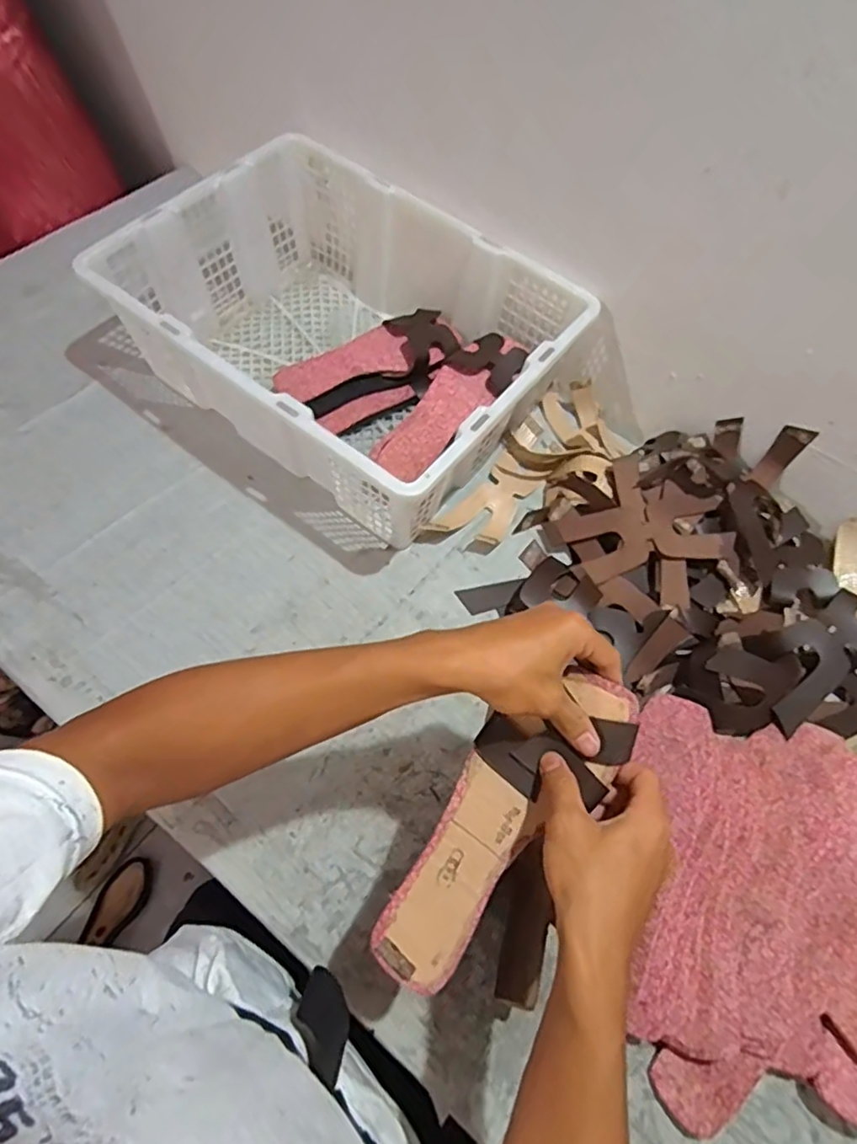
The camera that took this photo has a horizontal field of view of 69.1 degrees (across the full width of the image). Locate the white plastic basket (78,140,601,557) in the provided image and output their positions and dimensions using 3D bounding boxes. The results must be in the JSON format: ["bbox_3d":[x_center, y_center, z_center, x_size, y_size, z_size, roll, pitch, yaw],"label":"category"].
[{"bbox_3d":[-0.094,-0.282,0.744,0.466,0.155,0.349,36,66,13],"label":"white plastic basket"}]

